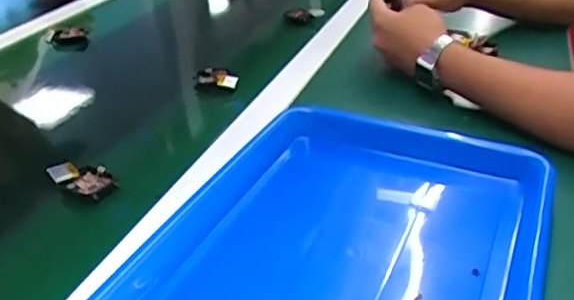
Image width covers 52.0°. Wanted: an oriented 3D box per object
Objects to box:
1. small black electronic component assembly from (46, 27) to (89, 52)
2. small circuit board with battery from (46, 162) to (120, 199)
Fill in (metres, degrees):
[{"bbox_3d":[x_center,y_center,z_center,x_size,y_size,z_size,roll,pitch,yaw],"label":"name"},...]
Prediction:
[{"bbox_3d":[-0.322,-0.162,0.861,0.065,0.034,0.016,5,30,7],"label":"small black electronic component assembly"},{"bbox_3d":[-0.176,0.022,0.517,0.056,0.016,0.035,17,34,25],"label":"small circuit board with battery"}]

